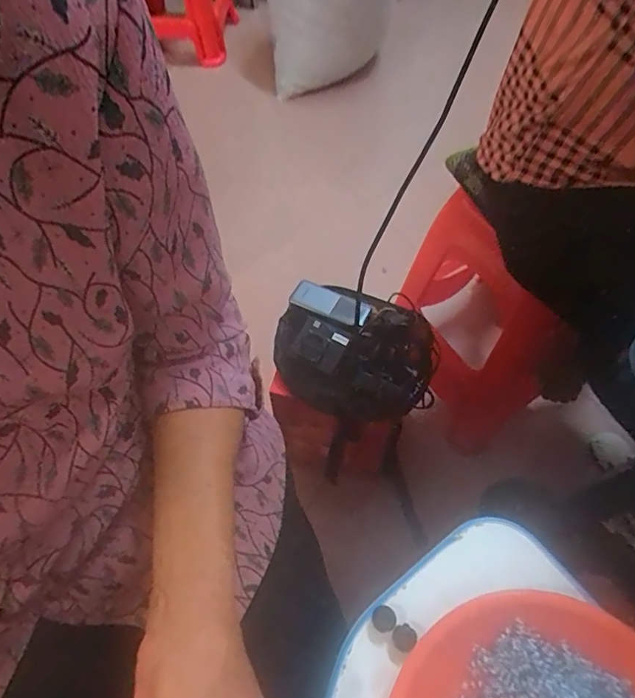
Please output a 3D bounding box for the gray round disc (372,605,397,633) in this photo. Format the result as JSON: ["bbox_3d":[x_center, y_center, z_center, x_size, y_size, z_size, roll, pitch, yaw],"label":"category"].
[{"bbox_3d":[0.045,0.182,0.324,0.016,0.004,0.016,0,59,0],"label":"gray round disc"}]

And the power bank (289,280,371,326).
[{"bbox_3d":[0.020,-0.075,0.790,0.128,0.016,0.054,22,61,13],"label":"power bank"}]

